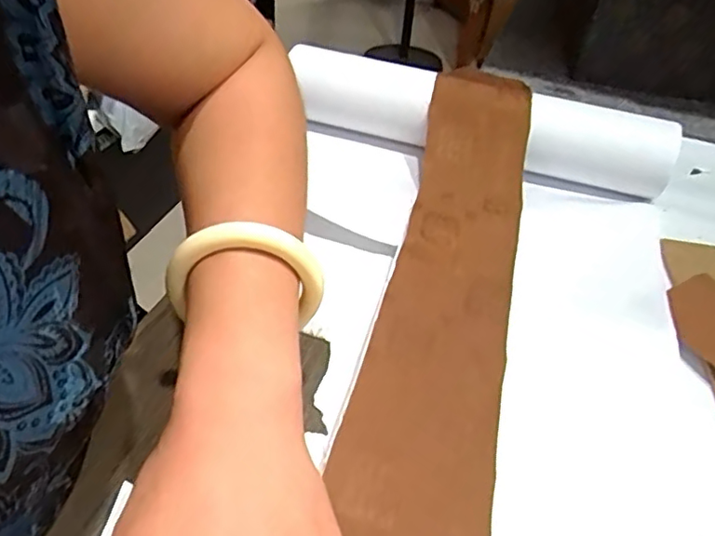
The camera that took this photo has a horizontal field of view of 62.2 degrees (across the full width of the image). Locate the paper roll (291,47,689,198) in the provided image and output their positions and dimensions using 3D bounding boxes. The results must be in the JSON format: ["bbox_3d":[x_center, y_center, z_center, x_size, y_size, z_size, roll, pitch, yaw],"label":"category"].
[{"bbox_3d":[0.106,-0.141,0.544,0.349,0.067,0.081,10,40,4],"label":"paper roll"}]

